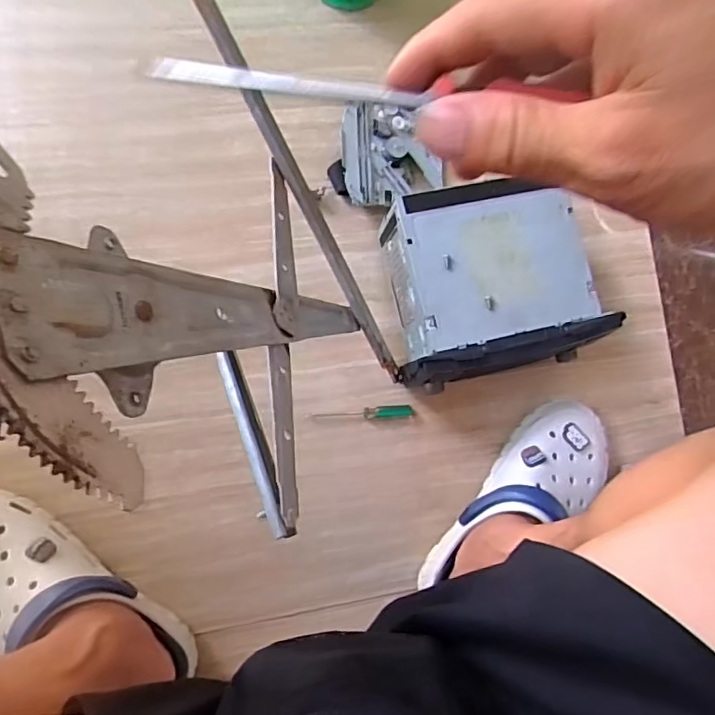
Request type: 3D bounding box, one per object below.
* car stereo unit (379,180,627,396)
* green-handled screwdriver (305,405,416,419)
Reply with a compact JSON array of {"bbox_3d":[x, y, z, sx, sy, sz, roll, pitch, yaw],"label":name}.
[{"bbox_3d":[0.133,-0.075,0.599,0.193,0.119,0.187,-9,87,-9],"label":"car stereo unit"},{"bbox_3d":[0.003,0.062,0.631,0.117,0.009,0.013,-2,86,-9],"label":"green-handled screwdriver"}]

